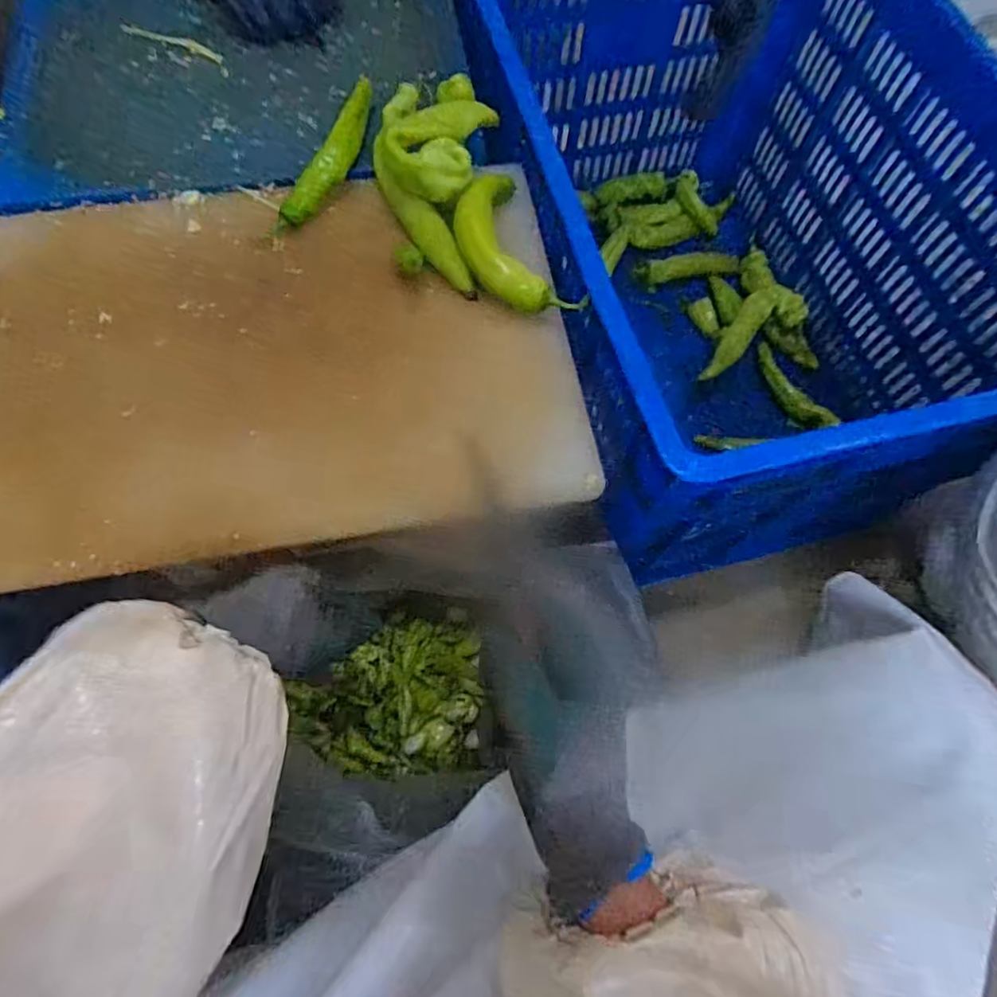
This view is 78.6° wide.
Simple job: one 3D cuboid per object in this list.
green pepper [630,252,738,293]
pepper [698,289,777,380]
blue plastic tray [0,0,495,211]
[{"bbox_3d":[0.282,-0.347,0.916,0.147,0.028,0.038,-4,68,13],"label":"green pepper"},{"bbox_3d":[0.334,-0.230,0.842,0.036,0.025,0.168,34,71,10],"label":"pepper"},{"bbox_3d":[-0.251,-0.425,0.609,0.445,0.017,0.298,-6,69,-5],"label":"blue plastic tray"}]

